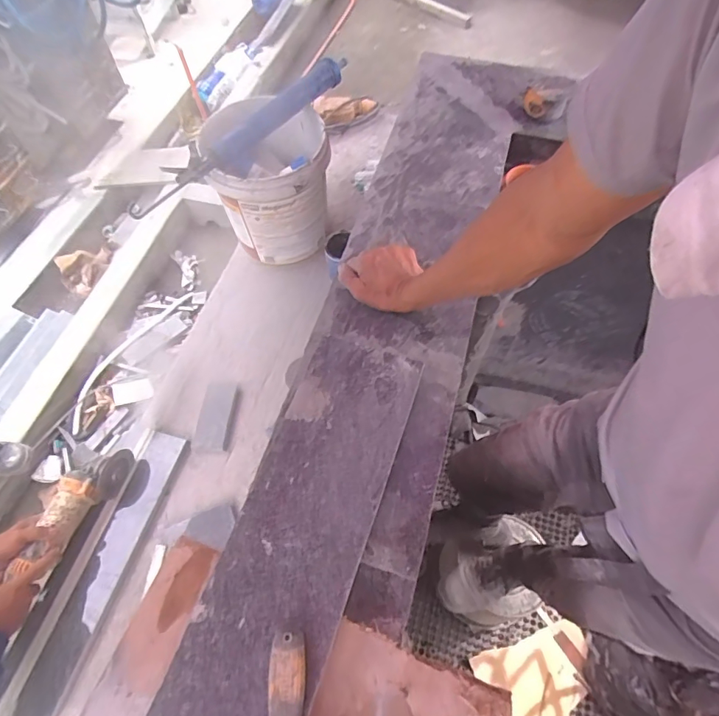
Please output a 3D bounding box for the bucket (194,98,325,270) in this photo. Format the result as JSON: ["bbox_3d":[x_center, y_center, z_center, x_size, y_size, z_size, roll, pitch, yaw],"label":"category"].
[{"bbox_3d":[-0.213,-0.436,1.160,0.280,0.301,0.288,-11,62,-3],"label":"bucket"}]

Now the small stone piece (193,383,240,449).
[{"bbox_3d":[-0.333,0.134,1.064,0.075,0.010,0.165,12,57,-13],"label":"small stone piece"}]

